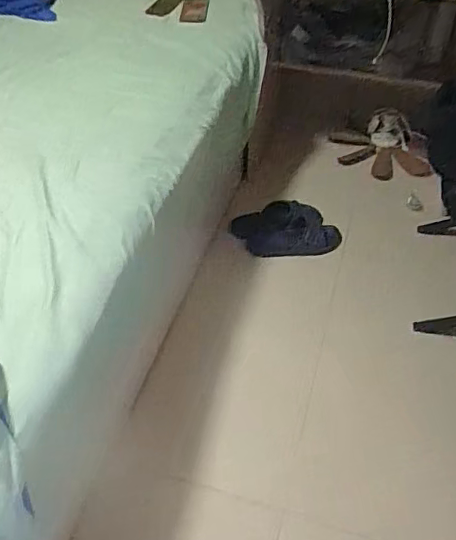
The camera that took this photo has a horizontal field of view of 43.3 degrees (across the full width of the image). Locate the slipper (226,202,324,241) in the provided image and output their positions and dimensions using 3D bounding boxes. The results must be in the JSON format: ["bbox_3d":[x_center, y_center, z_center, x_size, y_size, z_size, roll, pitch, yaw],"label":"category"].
[{"bbox_3d":[0.148,-0.150,1.765,0.285,0.064,0.112,-2,47,-1],"label":"slipper"}]

